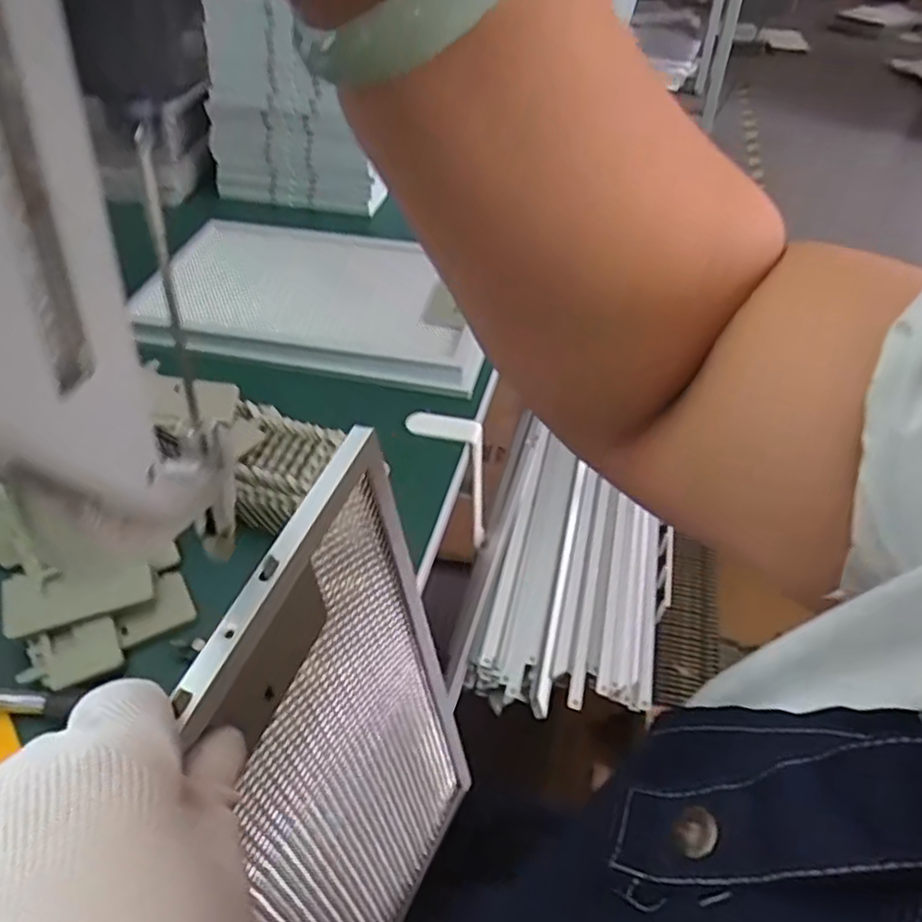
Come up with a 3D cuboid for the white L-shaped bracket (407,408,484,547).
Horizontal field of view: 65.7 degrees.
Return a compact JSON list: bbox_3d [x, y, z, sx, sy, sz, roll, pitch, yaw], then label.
[{"bbox_3d":[-0.012,0.017,0.646,0.070,0.158,0.018,12,46,11],"label":"white L-shaped bracket"}]

